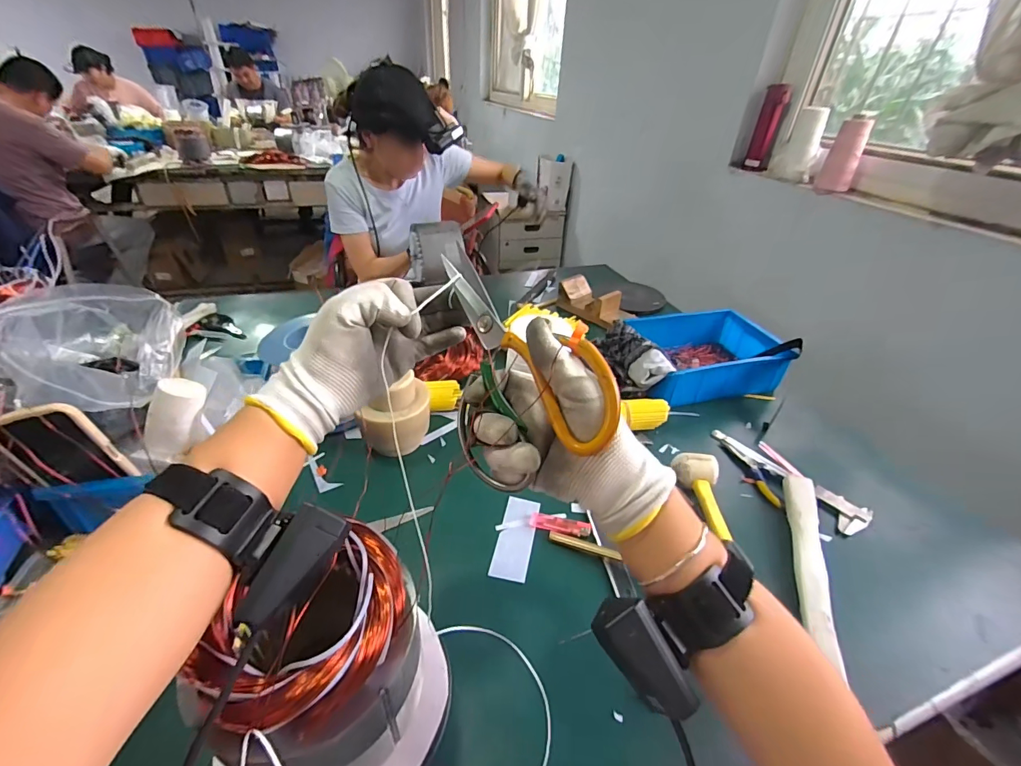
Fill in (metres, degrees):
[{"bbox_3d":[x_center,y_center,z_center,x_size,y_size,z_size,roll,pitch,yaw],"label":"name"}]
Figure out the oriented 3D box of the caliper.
[{"bbox_3d":[0.409,0.140,0.659,0.064,0.021,0.228,-28,46,-36],"label":"caliper"}]

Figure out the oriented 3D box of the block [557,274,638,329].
[{"bbox_3d":[0.206,-0.200,1.081,0.098,0.058,0.194,-24,43,-33],"label":"block"}]

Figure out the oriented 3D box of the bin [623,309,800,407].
[{"bbox_3d":[0.377,-0.054,0.873,0.283,0.090,0.194,-8,37,-14],"label":"bin"}]

